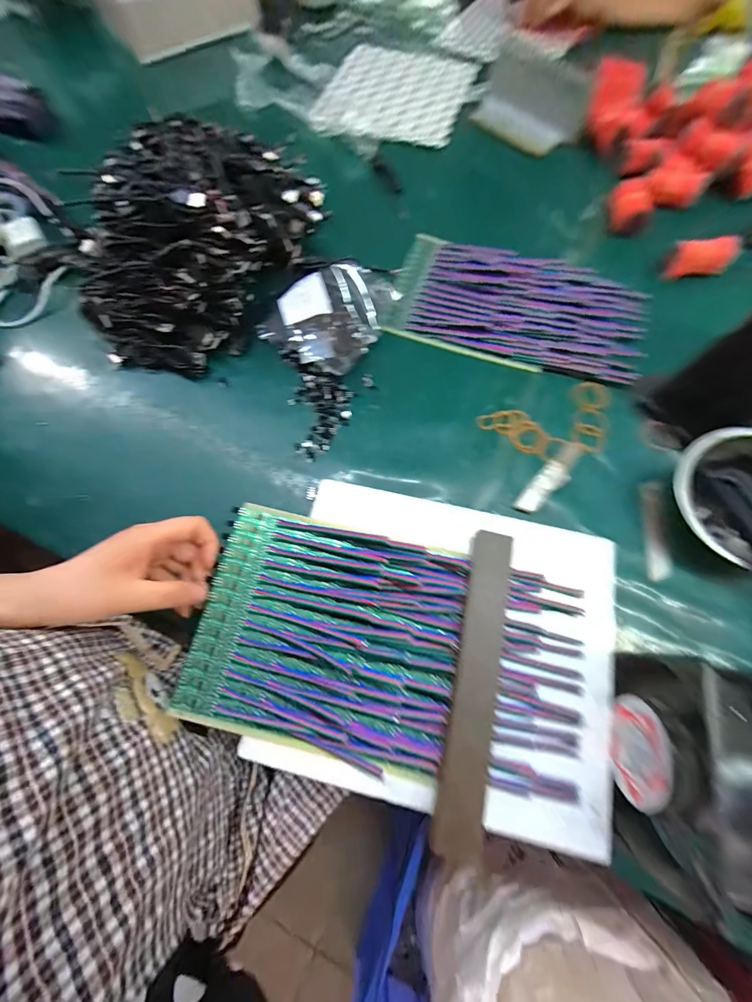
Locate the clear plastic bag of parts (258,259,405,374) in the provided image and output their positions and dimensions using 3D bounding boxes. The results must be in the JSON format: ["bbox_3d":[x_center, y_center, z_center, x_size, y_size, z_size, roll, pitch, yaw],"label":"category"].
[{"bbox_3d":[-0.045,-0.215,0.418,0.117,0.049,0.146,39,77,12],"label":"clear plastic bag of parts"}]

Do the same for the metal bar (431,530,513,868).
[{"bbox_3d":[0.074,0.126,0.268,0.034,0.011,0.209,18,69,-10],"label":"metal bar"}]

